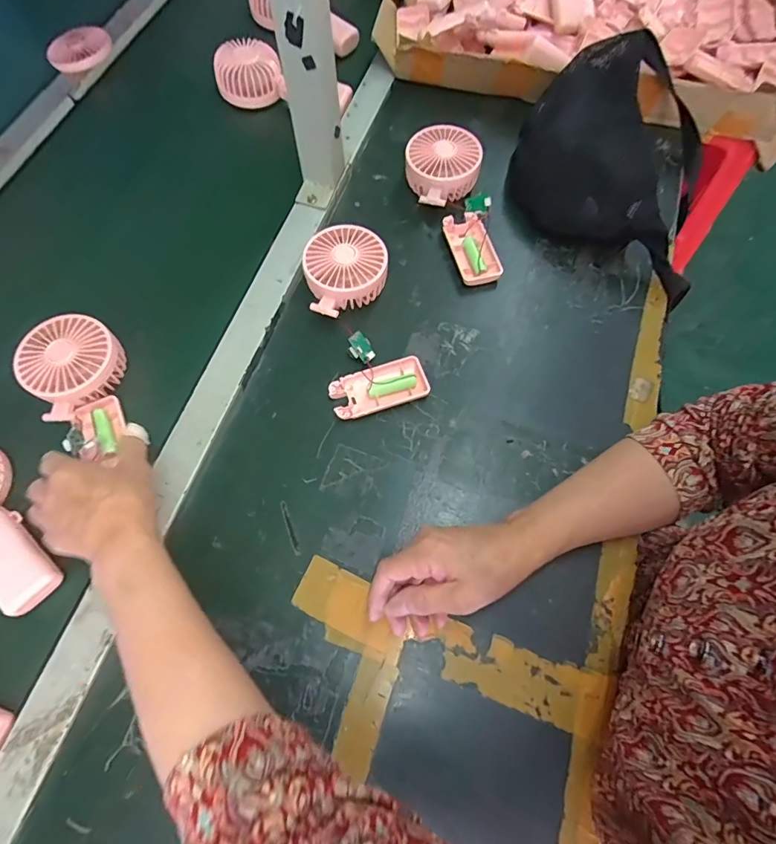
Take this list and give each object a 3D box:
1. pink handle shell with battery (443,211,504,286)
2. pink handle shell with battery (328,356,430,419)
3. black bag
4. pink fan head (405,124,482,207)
[{"bbox_3d":[0.096,-0.196,0.507,0.047,0.018,0.092,-13,68,-5],"label":"pink handle shell with battery"},{"bbox_3d":[-0.009,-0.032,0.442,0.092,0.018,0.044,-17,69,-6],"label":"pink handle shell with battery"},{"bbox_3d":[0.284,-0.305,0.506,0.254,0.090,0.246,39,73,15],"label":"black bag"},{"bbox_3d":[0.065,-0.297,0.530,0.081,0.049,0.089,0,68,1],"label":"pink fan head"}]

